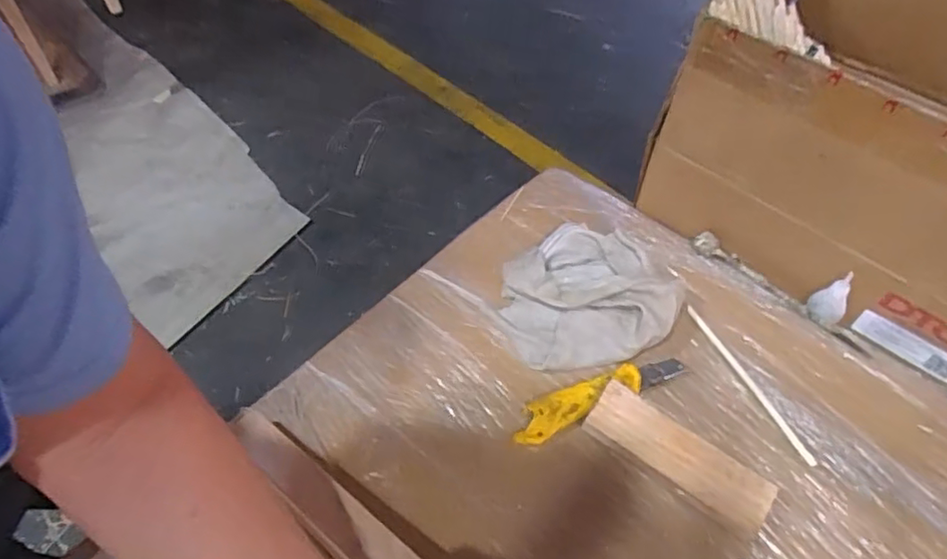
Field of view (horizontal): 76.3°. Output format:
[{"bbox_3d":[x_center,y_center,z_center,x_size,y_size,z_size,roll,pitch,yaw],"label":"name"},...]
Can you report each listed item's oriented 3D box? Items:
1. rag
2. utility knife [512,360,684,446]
[{"bbox_3d":[0.119,0.016,0.647,0.181,0.049,0.163,-19,54,-13],"label":"rag"},{"bbox_3d":[0.123,0.116,0.593,0.182,0.029,0.037,-19,54,-13],"label":"utility knife"}]

